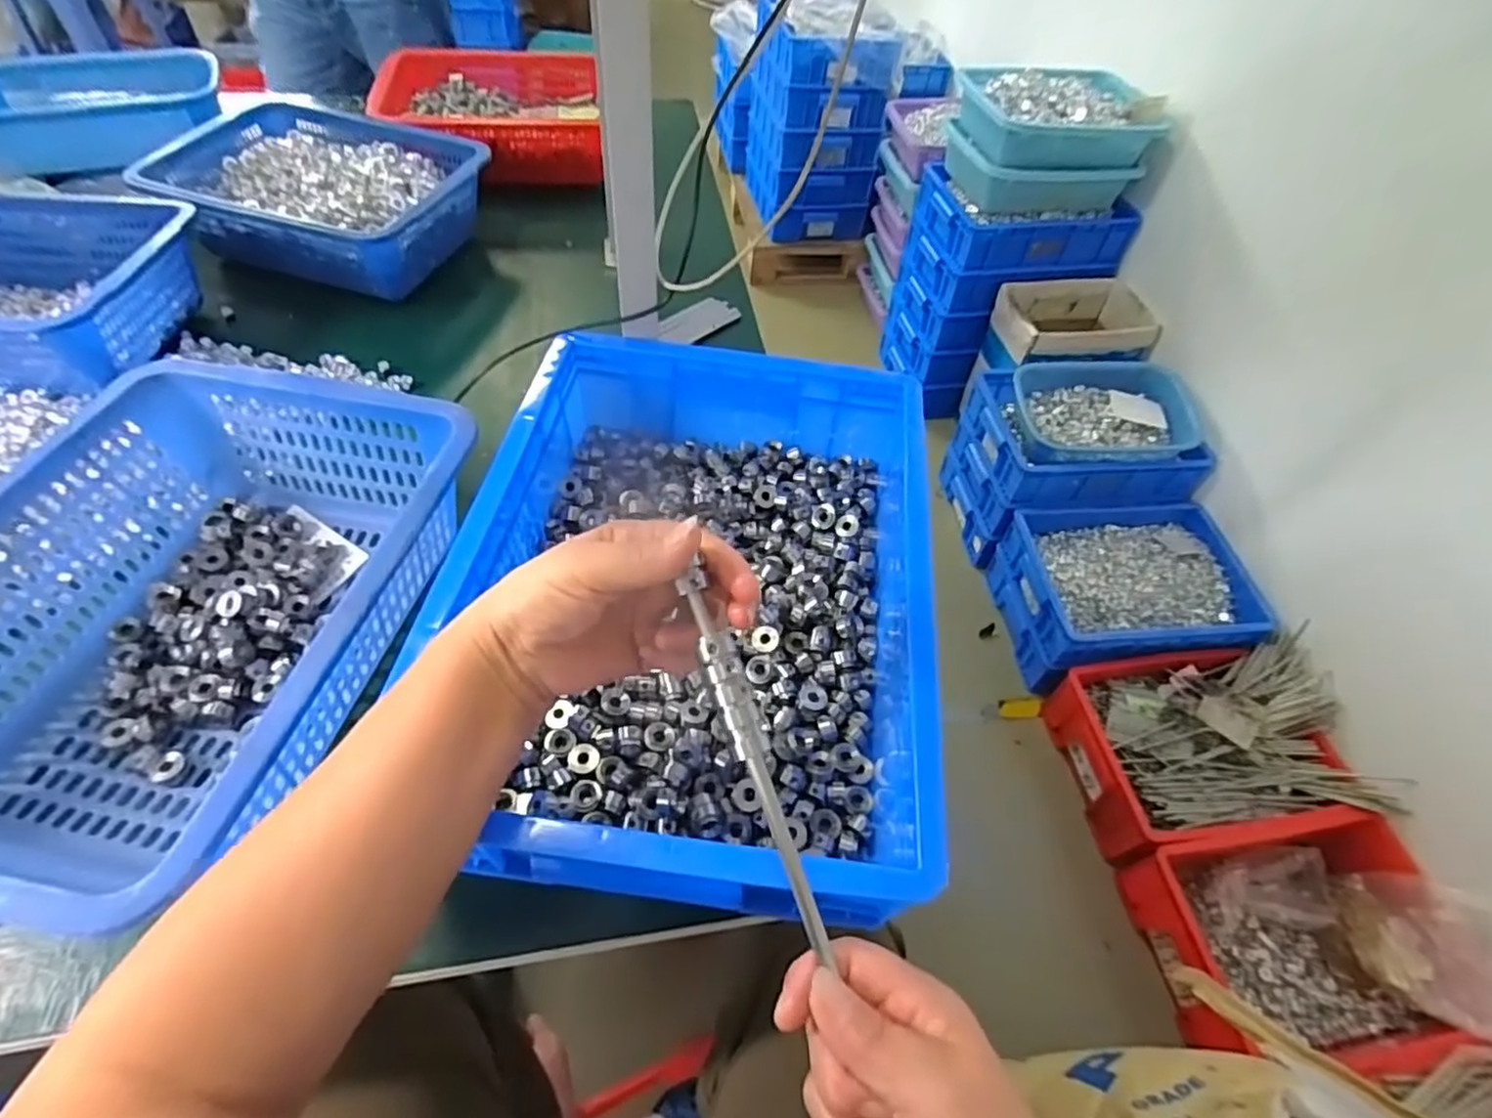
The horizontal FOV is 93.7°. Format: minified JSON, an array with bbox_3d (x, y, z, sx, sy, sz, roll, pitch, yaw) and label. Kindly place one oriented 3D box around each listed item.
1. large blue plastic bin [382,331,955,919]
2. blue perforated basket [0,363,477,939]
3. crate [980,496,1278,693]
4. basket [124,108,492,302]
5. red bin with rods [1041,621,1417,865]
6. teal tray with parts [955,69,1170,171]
[{"bbox_3d":[-0.032,0.011,0.497,0.299,0.098,0.402,8,52,1],"label":"large blue plastic bin"},{"bbox_3d":[-0.349,0.037,0.457,0.281,0.121,0.352,13,53,5],"label":"blue perforated basket"},{"bbox_3d":[0.776,0.068,1.445,0.463,0.172,0.347,-3,53,-8],"label":"crate"},{"bbox_3d":[-0.472,-0.401,0.799,0.301,0.090,0.207,14,53,5],"label":"basket"},{"bbox_3d":[0.826,0.335,1.260,0.482,0.198,0.328,-3,53,-8],"label":"red bin with rods"},{"bbox_3d":[0.678,-0.965,1.531,0.427,0.101,0.270,-14,56,-16],"label":"teal tray with parts"}]

